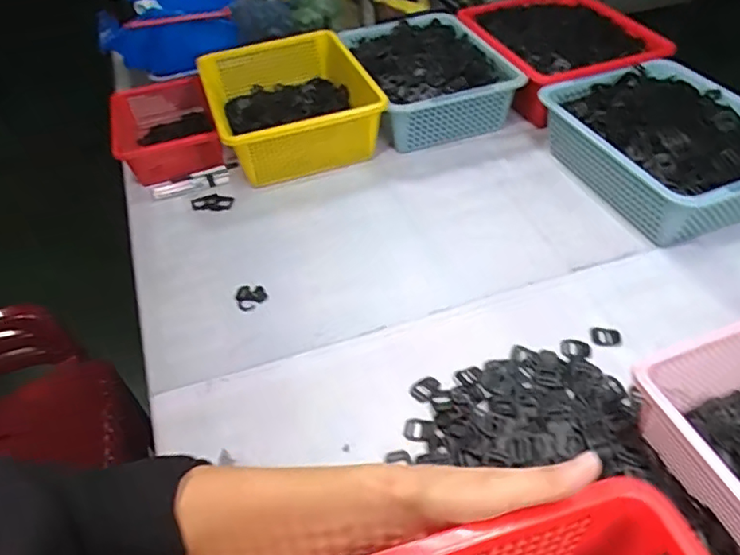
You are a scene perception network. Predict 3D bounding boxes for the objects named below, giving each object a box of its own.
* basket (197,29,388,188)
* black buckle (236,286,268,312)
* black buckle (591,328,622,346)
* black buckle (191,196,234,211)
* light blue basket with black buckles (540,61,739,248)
[{"bbox_3d":[-0.169,-0.391,1.217,0.330,0.117,0.423,-16,46,-11],"label":"basket"},{"bbox_3d":[-0.186,0.030,0.886,0.046,0.006,0.048,-22,47,-17],"label":"black buckle"},{"bbox_3d":[0.331,0.082,0.792,0.042,0.006,0.026,0,45,5],"label":"black buckle"},{"bbox_3d":[-0.304,-0.141,1.083,0.081,0.011,0.043,3,45,8],"label":"black buckle"},{"bbox_3d":[0.542,-0.243,1.026,0.307,0.127,0.414,-15,44,-11],"label":"light blue basket with black buckles"}]

